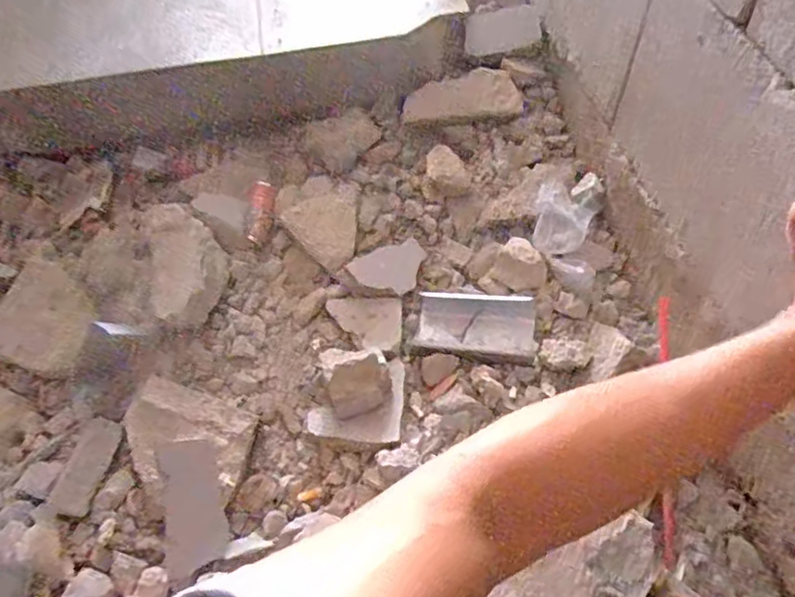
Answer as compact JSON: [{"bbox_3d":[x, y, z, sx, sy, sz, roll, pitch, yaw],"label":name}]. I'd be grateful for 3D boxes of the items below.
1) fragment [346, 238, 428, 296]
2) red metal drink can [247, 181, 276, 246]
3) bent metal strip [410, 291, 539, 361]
[{"bbox_3d":[-0.006,-0.036,0.744,0.098,0.005,0.070,-22,56,-13],"label":"fragment"},{"bbox_3d":[-0.187,-0.119,0.811,0.034,0.030,0.099,-1,54,2],"label":"red metal drink can"},{"bbox_3d":[0.096,0.031,0.717,0.142,0.016,0.087,8,55,9],"label":"bent metal strip"}]

